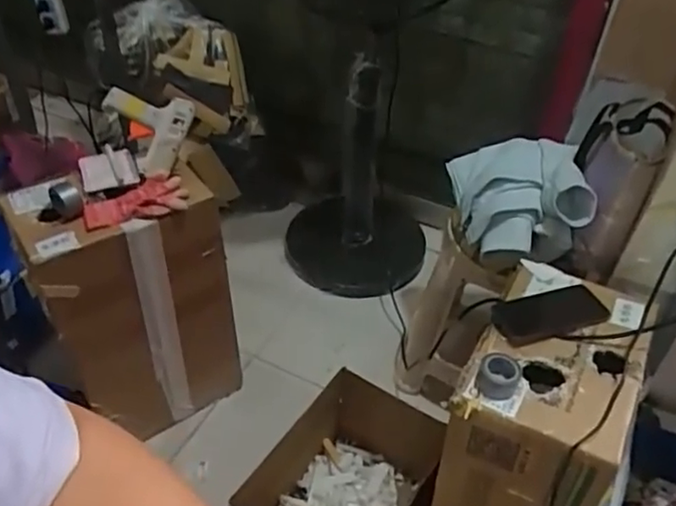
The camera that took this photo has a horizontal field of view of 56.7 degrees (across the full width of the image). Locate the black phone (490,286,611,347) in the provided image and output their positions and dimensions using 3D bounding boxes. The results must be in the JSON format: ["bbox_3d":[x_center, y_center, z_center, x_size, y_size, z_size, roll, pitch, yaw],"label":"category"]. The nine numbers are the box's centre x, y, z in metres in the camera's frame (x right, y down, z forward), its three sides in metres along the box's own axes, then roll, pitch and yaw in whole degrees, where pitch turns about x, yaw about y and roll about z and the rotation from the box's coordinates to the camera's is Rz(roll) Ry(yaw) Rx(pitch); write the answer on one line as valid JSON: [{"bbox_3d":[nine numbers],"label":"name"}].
[{"bbox_3d":[0.317,0.089,0.938,0.168,0.007,0.086,-12,44,-15],"label":"black phone"}]

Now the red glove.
[{"bbox_3d":[-0.350,-0.092,1.078,0.168,0.027,0.102,-12,44,-15],"label":"red glove"}]

